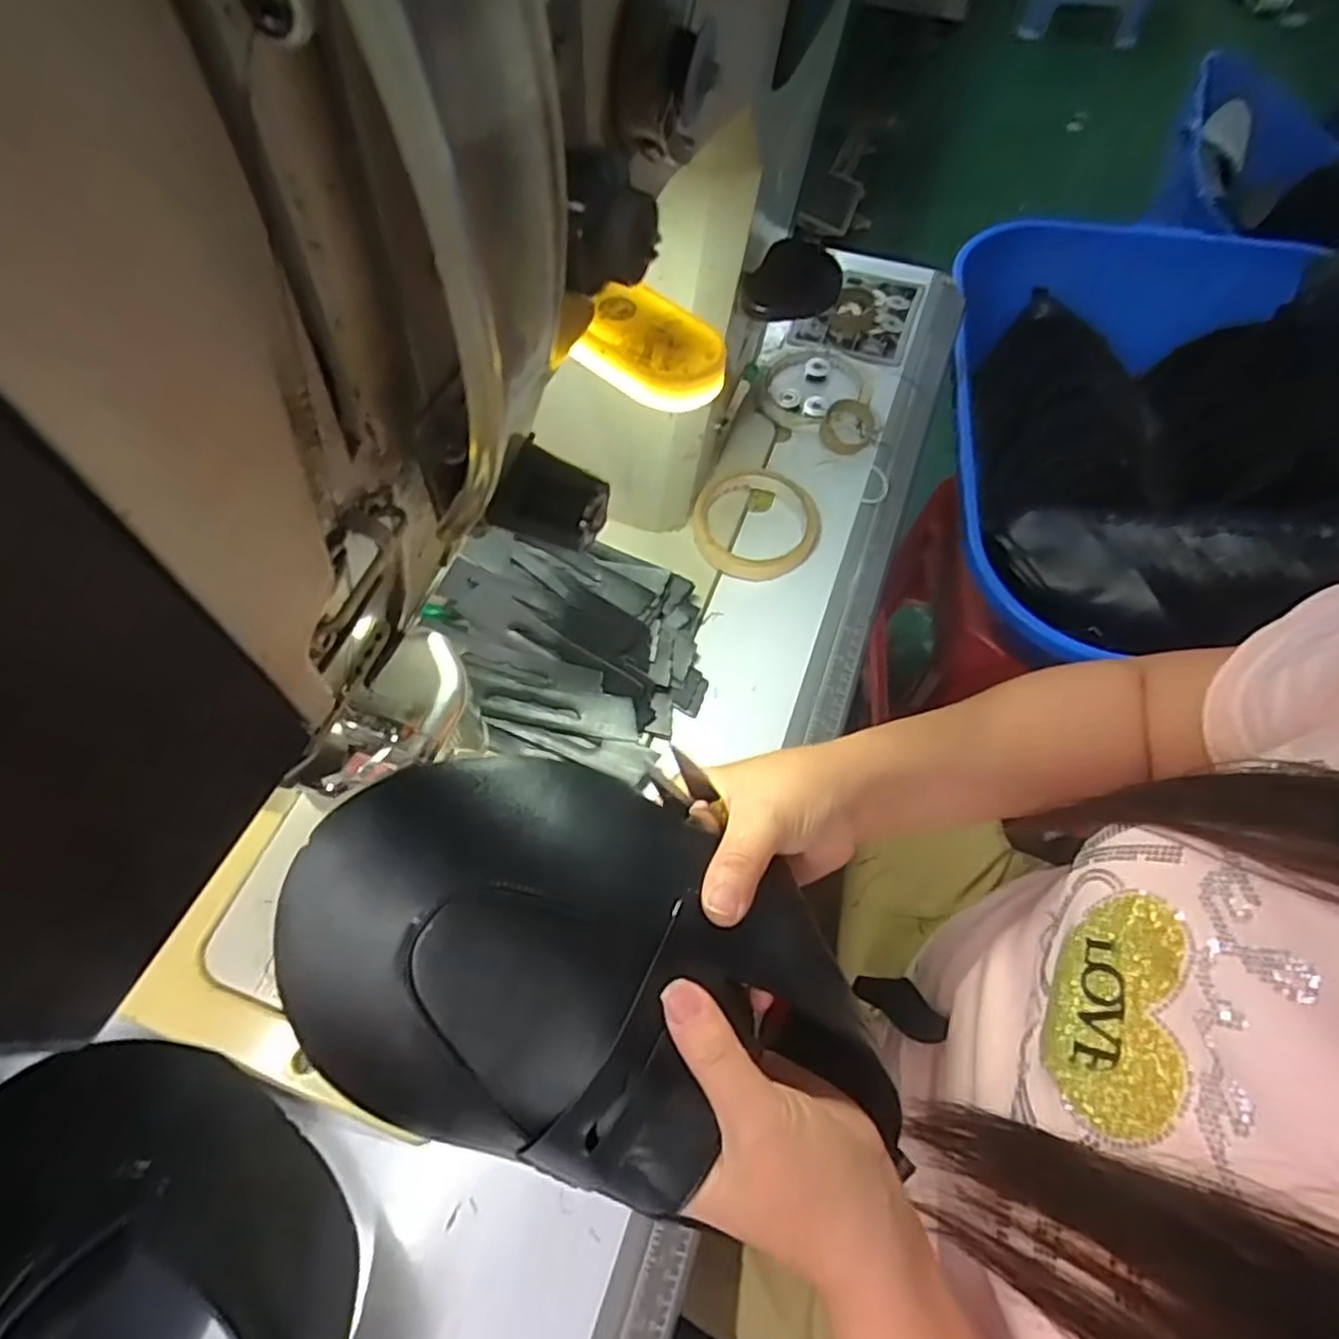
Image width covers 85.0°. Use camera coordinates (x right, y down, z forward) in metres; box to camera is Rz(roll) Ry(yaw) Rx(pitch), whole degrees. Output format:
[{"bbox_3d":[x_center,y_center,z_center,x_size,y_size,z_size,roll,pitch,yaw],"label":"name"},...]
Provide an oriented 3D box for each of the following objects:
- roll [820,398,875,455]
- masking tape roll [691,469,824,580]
[{"bbox_3d":[0.136,-0.187,0.557,0.039,0.022,0.046,17,64,9],"label":"roll"},{"bbox_3d":[0.064,-0.106,0.518,0.094,0.018,0.084,-29,66,-14],"label":"masking tape roll"}]

